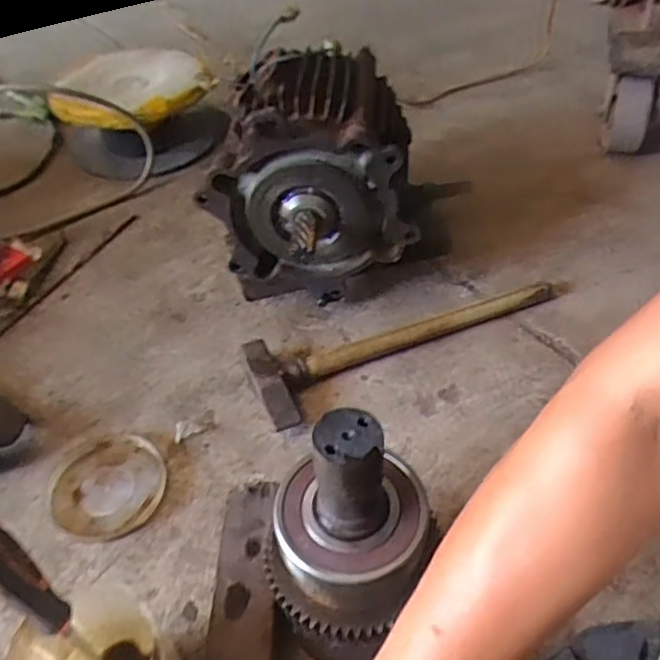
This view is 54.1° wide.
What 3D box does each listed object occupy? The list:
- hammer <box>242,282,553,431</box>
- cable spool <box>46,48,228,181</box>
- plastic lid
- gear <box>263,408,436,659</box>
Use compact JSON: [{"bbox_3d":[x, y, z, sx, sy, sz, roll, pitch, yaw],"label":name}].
[{"bbox_3d":[0.098,0.006,0.770,0.398,0.033,0.113,-20,48,-17],"label":"hammer"},{"bbox_3d":[-0.334,-0.374,1.107,0.239,0.138,0.263,-23,47,-21],"label":"cable spool"},{"bbox_3d":[-0.224,0.155,0.655,0.109,0.007,0.116,-8,46,-6],"label":"plastic lid"},{"bbox_3d":[0.017,0.124,0.439,0.108,0.153,0.114,28,53,27],"label":"gear"}]

